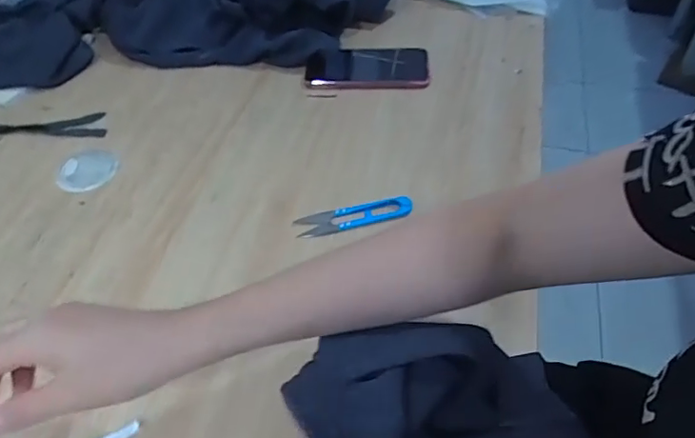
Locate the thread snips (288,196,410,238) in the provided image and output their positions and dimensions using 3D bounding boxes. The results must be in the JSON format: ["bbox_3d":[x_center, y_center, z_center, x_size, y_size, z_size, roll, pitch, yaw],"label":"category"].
[{"bbox_3d":[0.007,-0.003,0.555,0.119,0.006,0.026,-9,49,-7],"label":"thread snips"}]

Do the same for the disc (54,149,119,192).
[{"bbox_3d":[-0.293,-0.058,0.617,0.061,0.006,0.066,-1,49,1],"label":"disc"}]

